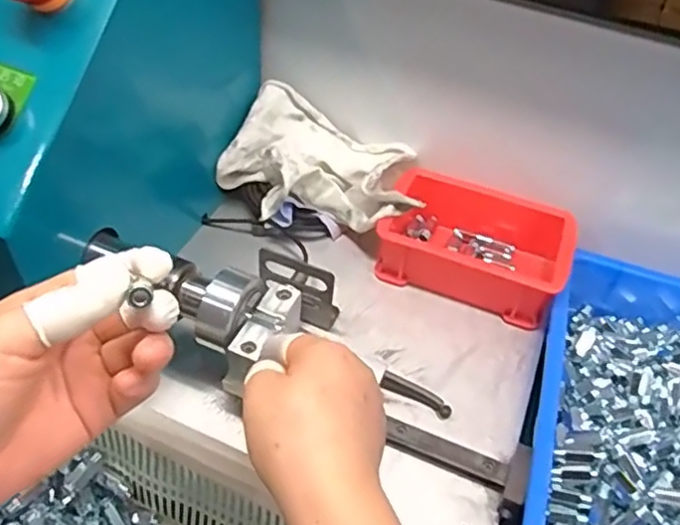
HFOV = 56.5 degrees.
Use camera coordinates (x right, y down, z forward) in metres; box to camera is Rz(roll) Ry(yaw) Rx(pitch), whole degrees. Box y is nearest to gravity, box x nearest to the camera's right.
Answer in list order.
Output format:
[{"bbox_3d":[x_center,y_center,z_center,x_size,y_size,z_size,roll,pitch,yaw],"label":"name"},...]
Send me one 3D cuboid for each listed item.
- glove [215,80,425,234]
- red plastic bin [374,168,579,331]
[{"bbox_3d":[-0.015,-0.084,0.549,0.171,0.061,0.108,15,47,8],"label":"glove"},{"bbox_3d":[0.112,-0.016,0.533,0.149,0.052,0.102,18,47,11],"label":"red plastic bin"}]

